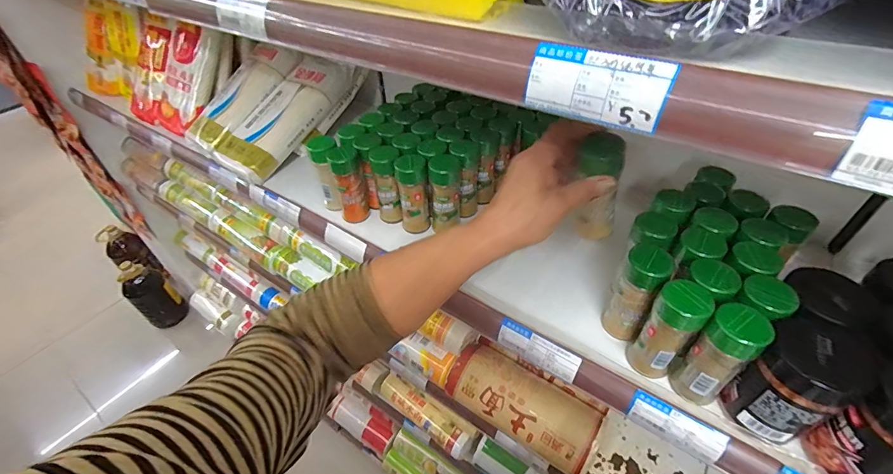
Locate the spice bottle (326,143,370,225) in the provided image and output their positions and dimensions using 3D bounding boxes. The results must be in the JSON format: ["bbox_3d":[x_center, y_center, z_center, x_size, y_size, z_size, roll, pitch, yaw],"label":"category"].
[{"bbox_3d":[-0.137,-0.073,0.558,0.039,0.106,0.041,-11,45,-7],"label":"spice bottle"}]

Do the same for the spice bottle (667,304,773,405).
[{"bbox_3d":[0.239,0.108,0.349,0.038,0.109,0.040,-28,49,-23],"label":"spice bottle"}]

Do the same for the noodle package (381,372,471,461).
[{"bbox_3d":[-0.052,0.414,0.910,0.234,0.043,0.048,27,52,28],"label":"noodle package"}]

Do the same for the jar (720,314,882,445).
[{"bbox_3d":[0.290,0.122,0.329,0.071,0.095,0.062,-28,49,-23],"label":"jar"}]

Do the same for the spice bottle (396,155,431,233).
[{"bbox_3d":[-0.045,-0.056,0.539,0.039,0.111,0.037,-8,44,-5],"label":"spice bottle"}]

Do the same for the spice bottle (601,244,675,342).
[{"bbox_3d":[0.189,0.061,0.398,0.038,0.115,0.037,26,51,27],"label":"spice bottle"}]

